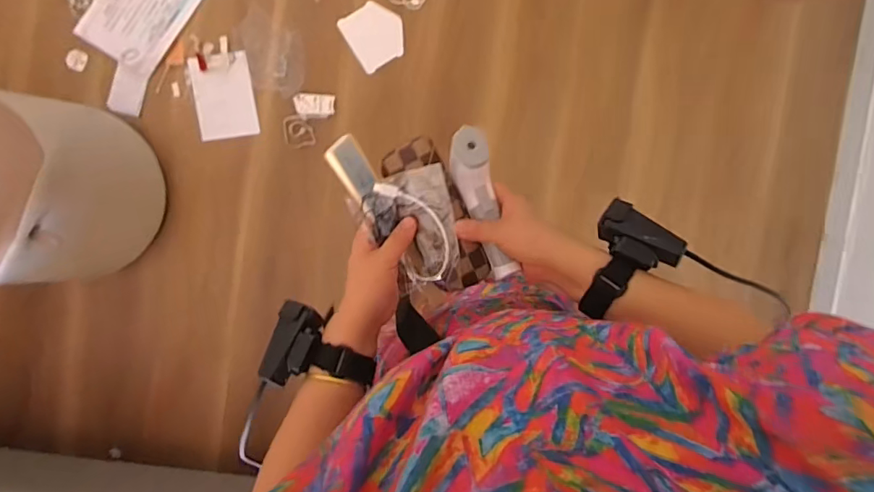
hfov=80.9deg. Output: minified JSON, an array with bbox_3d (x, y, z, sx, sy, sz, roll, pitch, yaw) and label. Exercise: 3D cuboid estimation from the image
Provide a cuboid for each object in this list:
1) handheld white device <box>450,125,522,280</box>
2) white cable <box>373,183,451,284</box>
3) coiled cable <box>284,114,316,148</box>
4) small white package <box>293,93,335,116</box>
[{"bbox_3d":[0.044,-0.041,0.492,0.033,0.041,0.150,-20,112,-5],"label":"handheld white device"},{"bbox_3d":[-0.019,-0.016,0.495,0.047,0.030,0.106,-22,104,-4],"label":"white cable"},{"bbox_3d":[-0.360,-0.300,1.335,0.075,0.012,0.082,-9,93,-5],"label":"coiled cable"},{"bbox_3d":[-0.318,-0.368,1.332,0.103,0.008,0.055,-2,94,-4],"label":"small white package"}]

